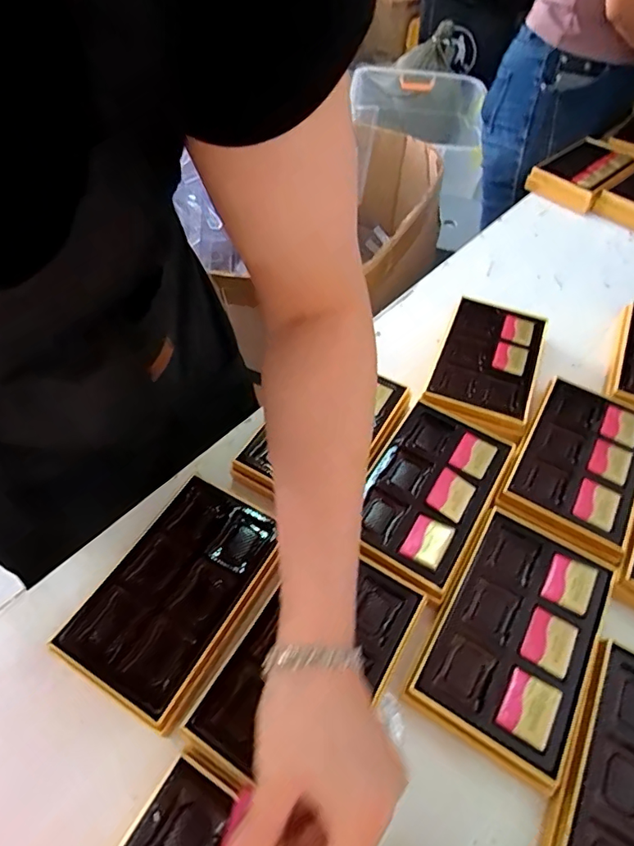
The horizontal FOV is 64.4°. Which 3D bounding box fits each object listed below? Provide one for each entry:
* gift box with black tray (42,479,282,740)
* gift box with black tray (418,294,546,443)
[{"bbox_3d":[-0.102,0.131,0.387,0.108,0.036,0.159,25,56,18],"label":"gift box with black tray"},{"bbox_3d":[0.179,-0.056,0.539,0.097,0.039,0.173,20,54,14],"label":"gift box with black tray"}]

